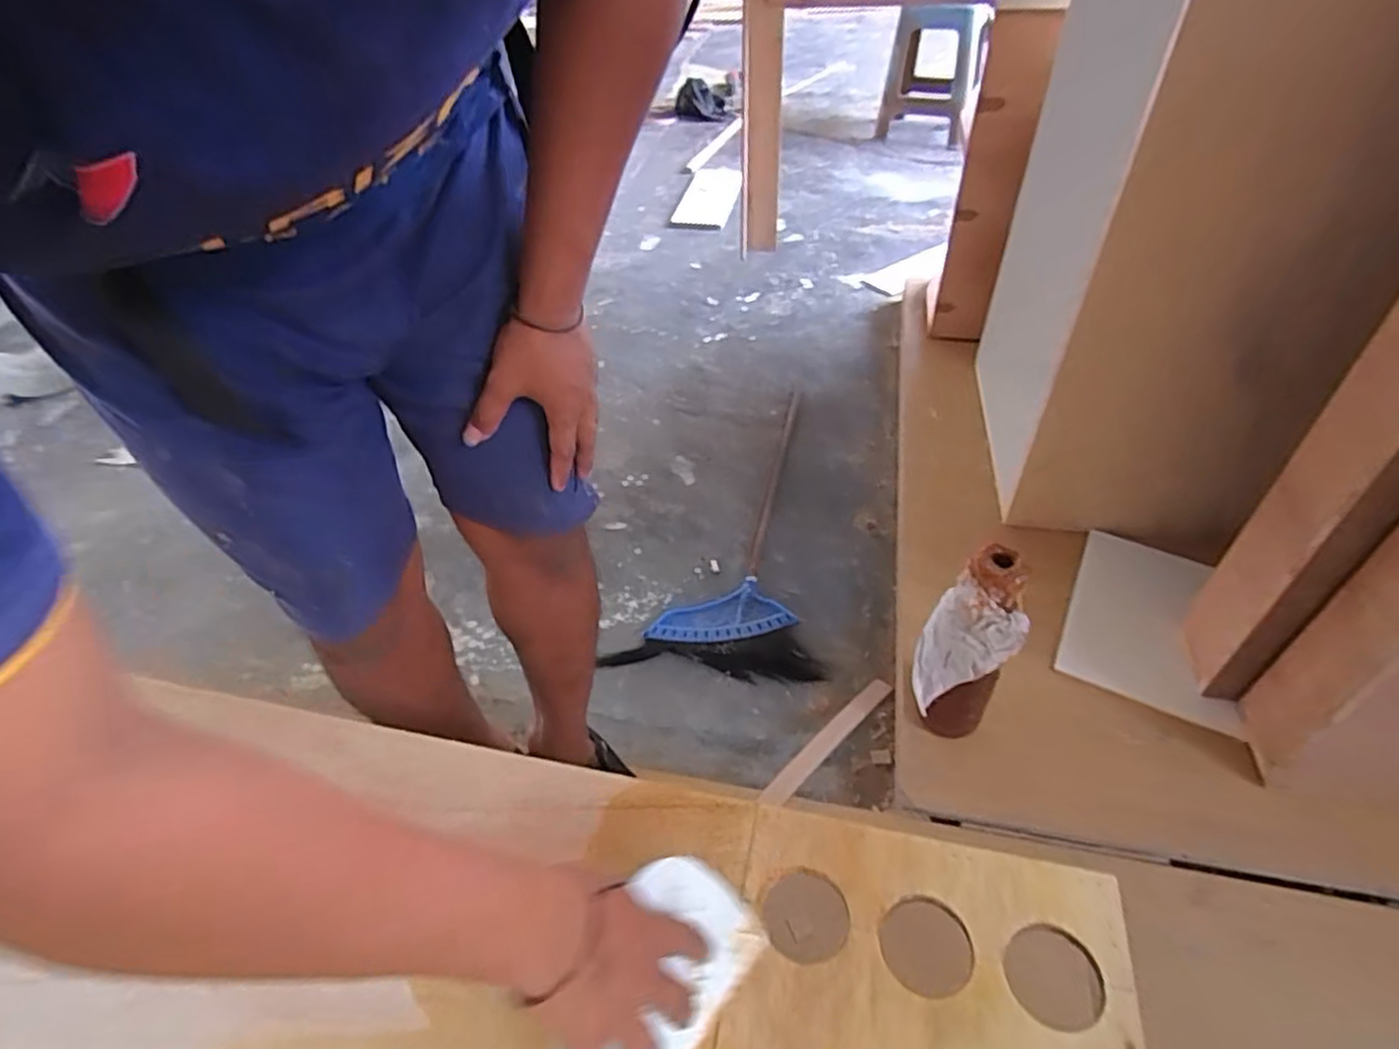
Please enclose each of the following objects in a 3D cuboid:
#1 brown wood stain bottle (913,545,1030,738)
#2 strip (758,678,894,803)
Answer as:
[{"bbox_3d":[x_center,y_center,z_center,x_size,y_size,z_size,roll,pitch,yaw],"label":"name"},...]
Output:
[{"bbox_3d":[0.321,0.161,0.874,0.110,0.299,0.085,14,47,17],"label":"brown wood stain bottle"},{"bbox_3d":[0.184,0.303,1.016,0.033,0.013,0.288,28,41,33],"label":"strip"}]

